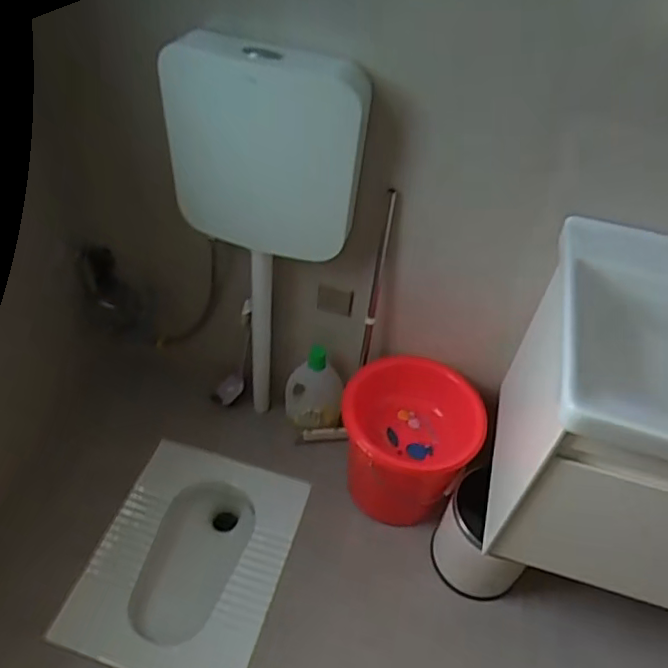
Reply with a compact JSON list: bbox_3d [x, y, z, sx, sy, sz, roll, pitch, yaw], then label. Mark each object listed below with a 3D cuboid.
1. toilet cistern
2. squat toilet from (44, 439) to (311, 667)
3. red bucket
[{"bbox_3d":[-0.138,-0.351,1.130,0.378,0.434,0.117,20,49,13],"label":"toilet cistern"},{"bbox_3d":[-0.366,0.604,1.517,0.462,0.165,0.568,15,48,9],"label":"squat toilet"},{"bbox_3d":[0.201,0.275,1.495,0.327,0.316,0.321,2,48,-3],"label":"red bucket"}]

